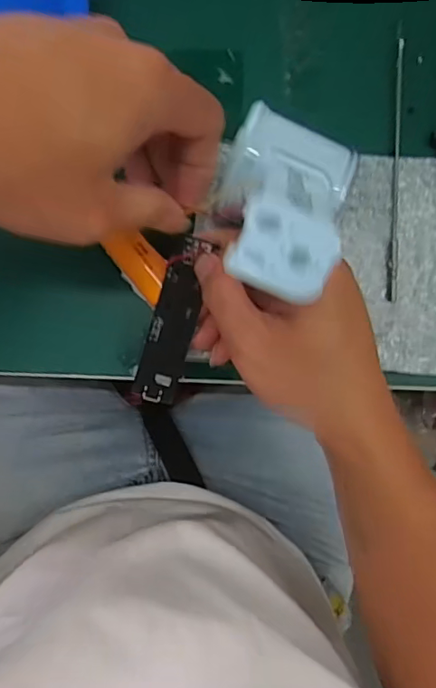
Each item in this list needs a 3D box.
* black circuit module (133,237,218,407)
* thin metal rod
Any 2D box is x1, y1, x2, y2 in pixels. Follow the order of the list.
[{"bbox_3d":[-0.025,-0.010,0.290,0.023,0.005,0.088,13,101,-7],"label":"black circuit module"},{"bbox_3d":[0.104,-0.098,0.312,0.006,0.010,0.145,0,91,-7],"label":"thin metal rod"}]

